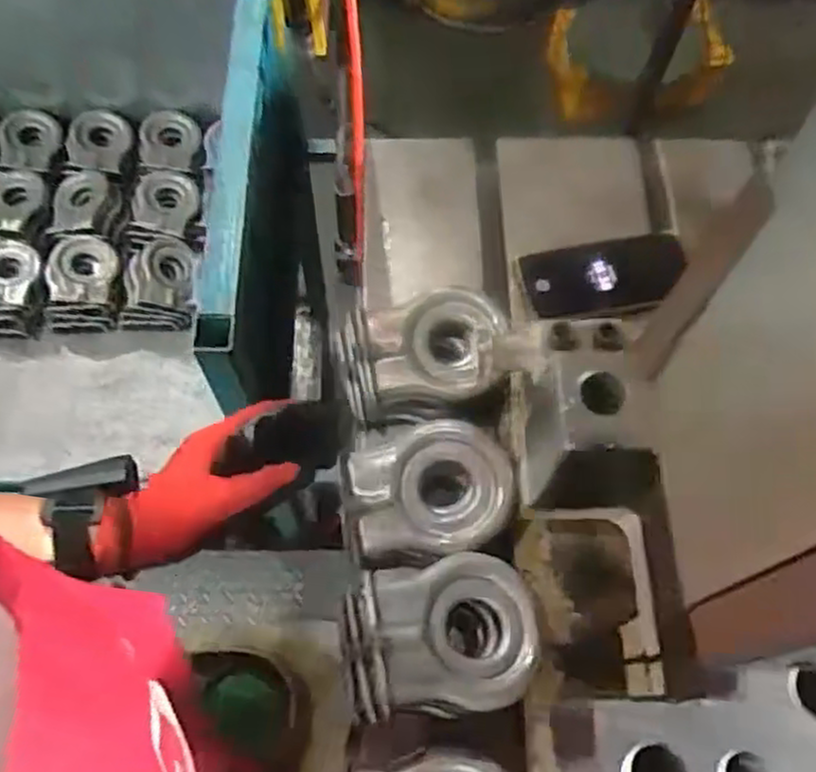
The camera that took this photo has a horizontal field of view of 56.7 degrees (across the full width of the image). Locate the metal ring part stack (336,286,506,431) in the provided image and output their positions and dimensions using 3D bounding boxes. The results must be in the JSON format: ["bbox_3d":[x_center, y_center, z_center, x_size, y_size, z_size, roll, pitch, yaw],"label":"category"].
[{"bbox_3d":[0.013,-0.024,0.624,0.132,0.058,0.093,-12,66,-8],"label":"metal ring part stack"}]

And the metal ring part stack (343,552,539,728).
[{"bbox_3d":[0.021,0.169,0.511,0.126,0.063,0.098,-9,65,-6],"label":"metal ring part stack"}]

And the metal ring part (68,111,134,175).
[{"bbox_3d":[-0.482,-0.383,1.172,0.093,0.037,0.105,8,65,2],"label":"metal ring part"}]

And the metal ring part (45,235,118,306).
[{"bbox_3d":[-0.479,-0.171,1.107,0.097,0.019,0.112,1,65,-1],"label":"metal ring part"}]

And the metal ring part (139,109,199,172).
[{"bbox_3d":[-0.377,-0.384,1.202,0.092,0.030,0.105,-1,79,-11],"label":"metal ring part"}]

